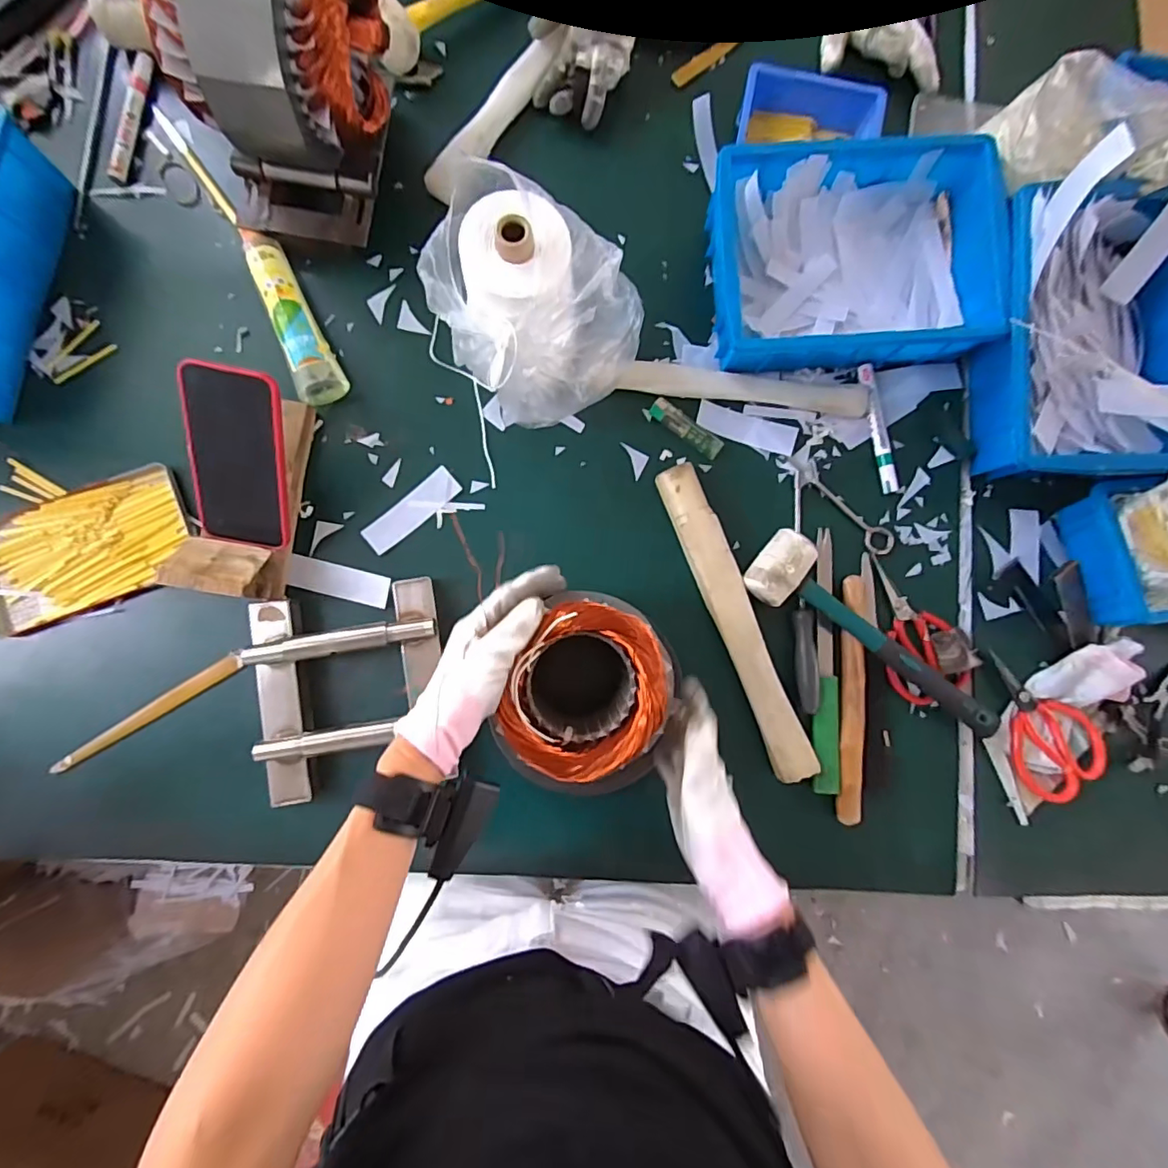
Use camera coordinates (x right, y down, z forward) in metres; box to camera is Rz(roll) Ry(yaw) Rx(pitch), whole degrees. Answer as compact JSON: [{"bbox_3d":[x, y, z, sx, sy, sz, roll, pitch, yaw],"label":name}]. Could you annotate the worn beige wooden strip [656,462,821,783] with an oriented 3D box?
[{"bbox_3d":[0.154,0.038,0.551,0.043,0.025,0.332,-21,86,-4],"label":"worn beige wooden strip"}]

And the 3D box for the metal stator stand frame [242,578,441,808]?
[{"bbox_3d":[-0.225,0.099,0.524,0.181,0.044,0.186,-11,85,-3],"label":"metal stator stand frame"}]

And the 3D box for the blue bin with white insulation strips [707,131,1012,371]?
[{"bbox_3d":[0.263,-0.328,0.553,0.274,0.090,0.201,-2,85,-2],"label":"blue bin with white insulation strips"}]

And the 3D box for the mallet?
[{"bbox_3d":[0.294,0.047,0.548,0.279,0.044,0.081,33,85,1],"label":"mallet"}]

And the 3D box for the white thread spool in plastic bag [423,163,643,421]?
[{"bbox_3d":[-0.043,-0.245,0.490,0.151,0.176,0.158,0,85,-2],"label":"white thread spool in plastic bag"}]

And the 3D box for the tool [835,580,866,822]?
[{"bbox_3d":[0.276,0.118,0.552,0.023,0.016,0.249,3,85,-2],"label":"tool"}]

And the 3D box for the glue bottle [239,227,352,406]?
[{"bbox_3d":[-0.298,-0.274,0.554,0.043,0.039,0.186,-25,86,-4],"label":"glue bottle"}]

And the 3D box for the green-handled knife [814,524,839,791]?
[{"bbox_3d":[0.253,0.078,0.564,0.026,0.017,0.269,4,85,-2],"label":"green-handled knife"}]

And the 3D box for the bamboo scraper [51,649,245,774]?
[{"bbox_3d":[-0.426,0.125,0.531,0.194,0.012,0.018,-32,87,-5],"label":"bamboo scraper"}]

